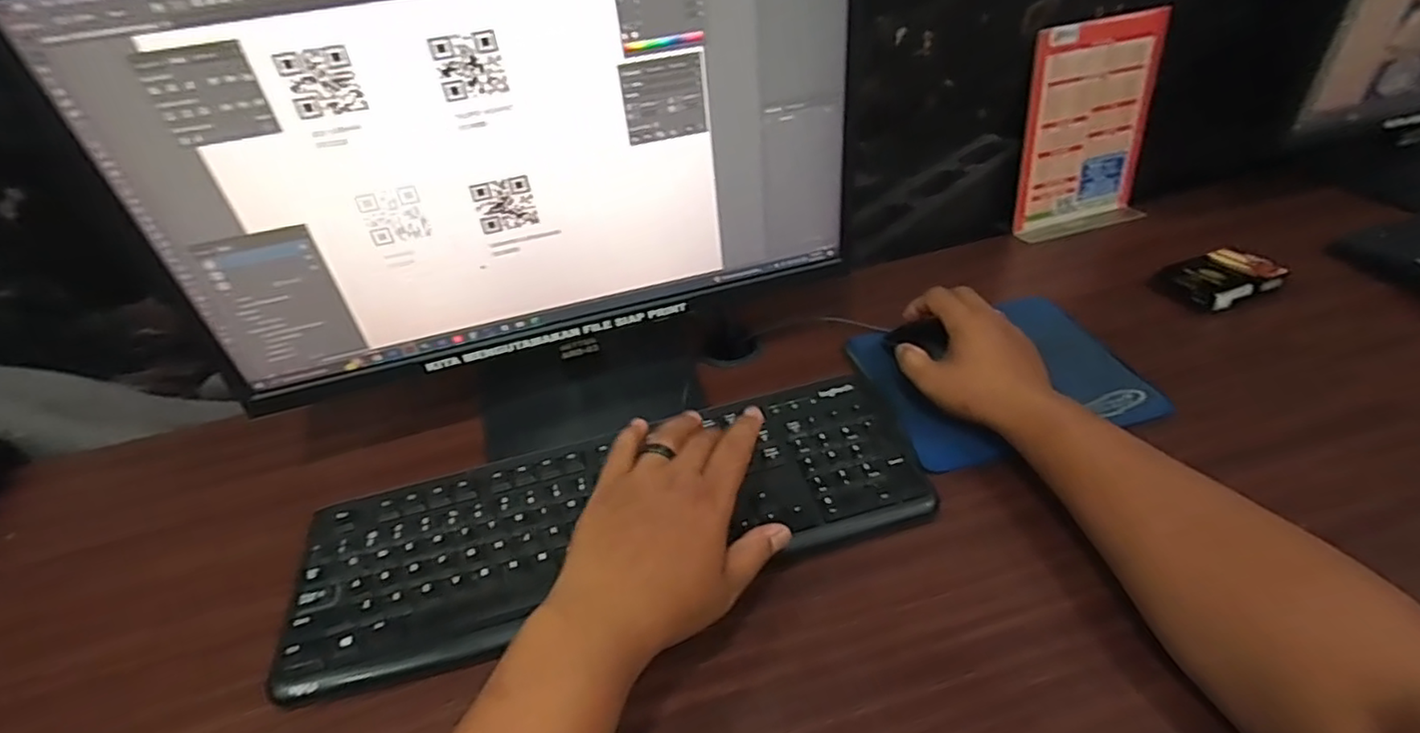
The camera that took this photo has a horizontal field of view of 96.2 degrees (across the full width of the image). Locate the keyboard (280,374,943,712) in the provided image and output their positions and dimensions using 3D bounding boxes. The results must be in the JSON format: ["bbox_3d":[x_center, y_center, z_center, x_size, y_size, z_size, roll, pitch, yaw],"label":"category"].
[{"bbox_3d":[-0.065,0.104,0.464,0.437,0.020,0.150,-14,41,-9],"label":"keyboard"}]

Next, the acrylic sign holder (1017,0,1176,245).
[{"bbox_3d":[0.417,-0.248,0.675,0.149,0.214,0.055,-11,31,-7],"label":"acrylic sign holder"}]

